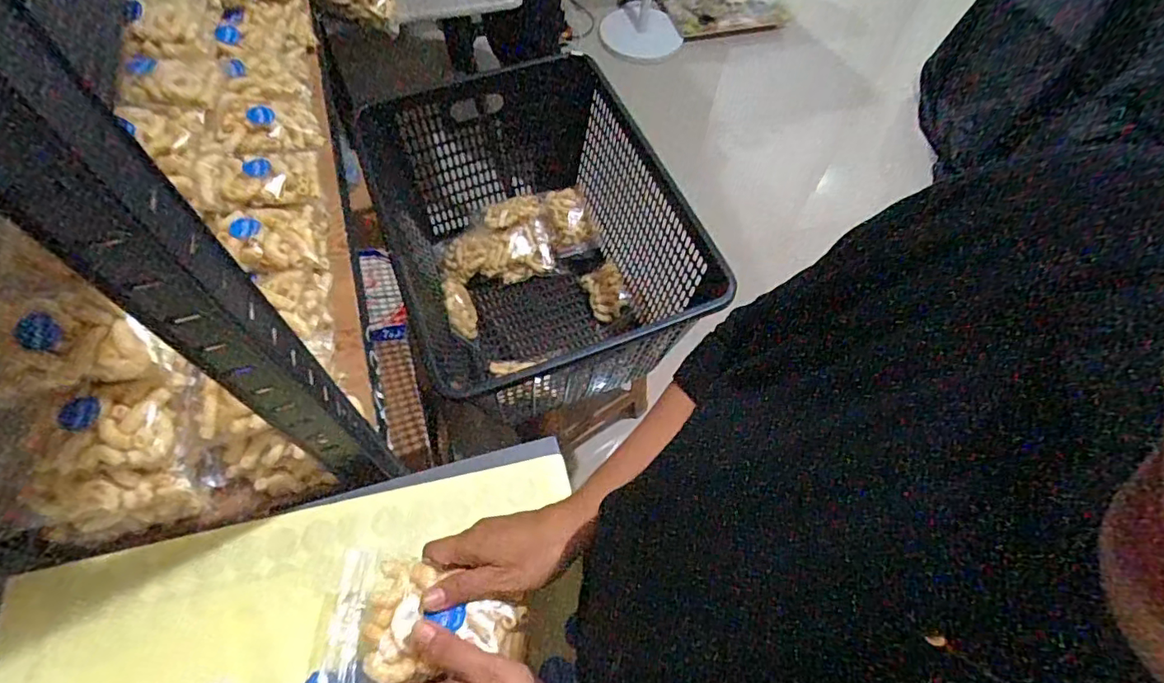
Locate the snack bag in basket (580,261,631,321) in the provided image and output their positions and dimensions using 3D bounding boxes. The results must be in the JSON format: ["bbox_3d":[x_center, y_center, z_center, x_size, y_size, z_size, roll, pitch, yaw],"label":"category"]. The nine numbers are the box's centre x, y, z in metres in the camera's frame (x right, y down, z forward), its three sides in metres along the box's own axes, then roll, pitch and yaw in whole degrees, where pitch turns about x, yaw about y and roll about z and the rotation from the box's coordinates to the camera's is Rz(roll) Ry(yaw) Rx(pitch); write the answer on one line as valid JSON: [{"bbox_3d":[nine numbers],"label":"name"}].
[{"bbox_3d":[0.044,-0.098,1.068,0.071,0.035,0.107,-18,64,-13],"label":"snack bag in basket"}]

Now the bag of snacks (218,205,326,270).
[{"bbox_3d":[-0.329,-0.101,0.615,0.084,0.074,0.082,-11,63,-9],"label":"bag of snacks"}]

